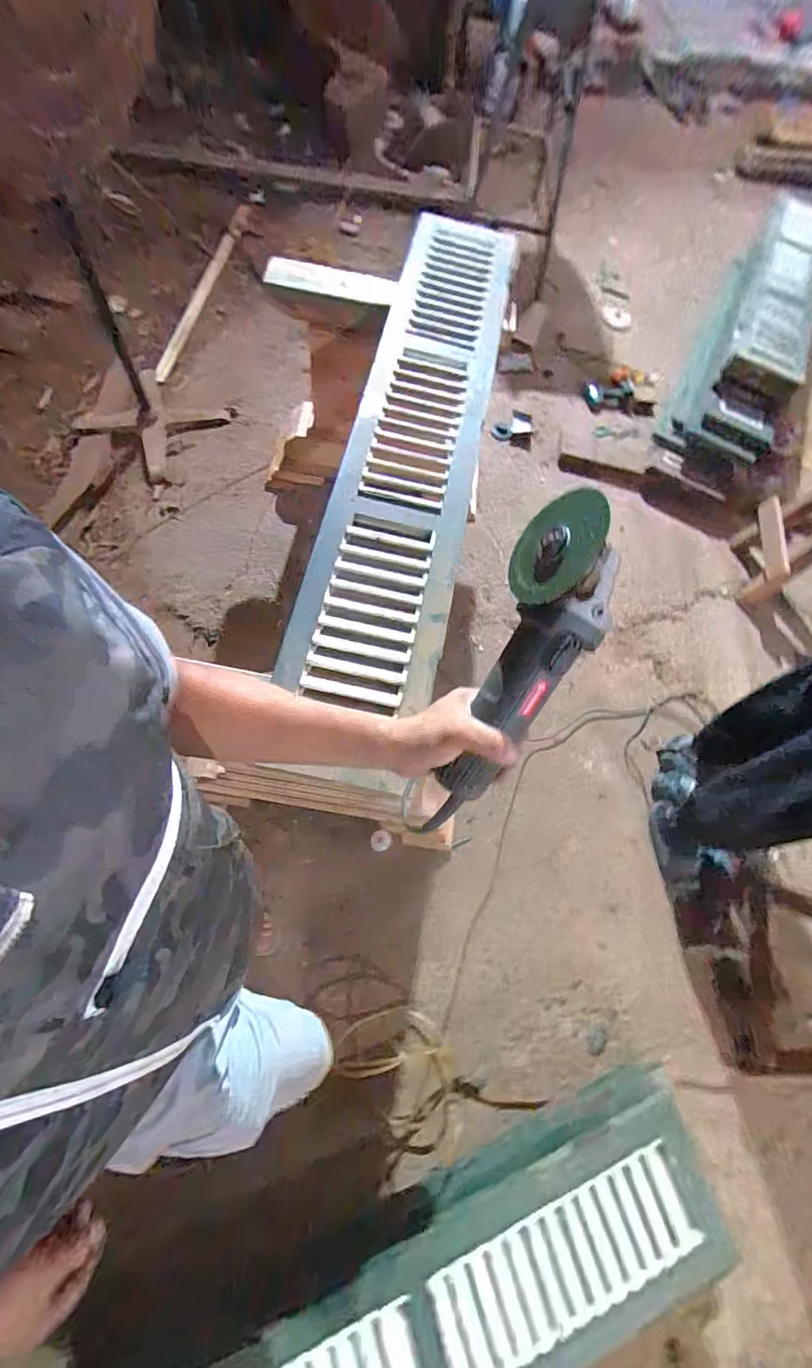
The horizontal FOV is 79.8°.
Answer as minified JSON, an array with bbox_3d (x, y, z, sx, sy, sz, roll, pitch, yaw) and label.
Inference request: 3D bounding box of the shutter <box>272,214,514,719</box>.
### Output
[{"bbox_3d":[0.025,-0.575,1.081,0.287,0.062,1.363,12,69,-2],"label":"shutter"}]

